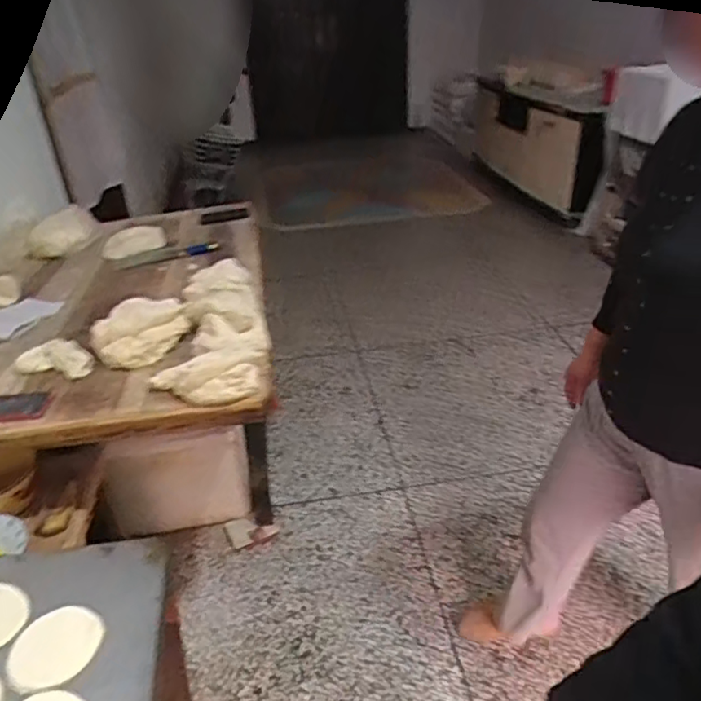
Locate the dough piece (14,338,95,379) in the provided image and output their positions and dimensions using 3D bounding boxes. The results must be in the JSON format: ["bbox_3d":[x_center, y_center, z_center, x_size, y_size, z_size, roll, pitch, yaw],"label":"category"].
[{"bbox_3d":[-0.616,0.017,1.271,0.184,0.038,0.095,6,33,15],"label":"dough piece"}]

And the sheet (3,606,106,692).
[{"bbox_3d":[-0.415,0.415,0.834,0.110,0.004,0.117,0,40,0],"label":"sheet"}]

